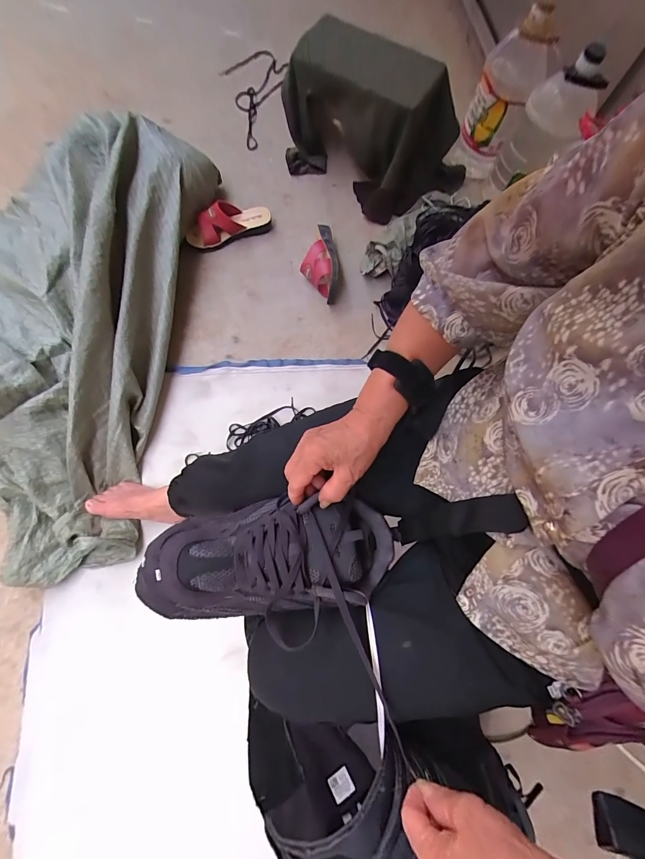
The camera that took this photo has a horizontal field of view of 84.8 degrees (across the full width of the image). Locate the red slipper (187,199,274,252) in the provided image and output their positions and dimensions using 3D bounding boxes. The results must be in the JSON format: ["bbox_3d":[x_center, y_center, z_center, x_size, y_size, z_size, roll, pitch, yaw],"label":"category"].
[{"bbox_3d":[-0.256,-0.557,0.958,0.235,0.081,0.083,-22,75,-7],"label":"red slipper"}]

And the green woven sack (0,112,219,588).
[{"bbox_3d":[-0.595,-0.249,0.783,0.501,0.198,1.089,5,73,1],"label":"green woven sack"}]

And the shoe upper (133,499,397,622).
[{"bbox_3d":[-0.056,0.139,0.387,0.265,0.076,0.123,-4,73,-7],"label":"shoe upper"}]

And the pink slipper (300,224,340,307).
[{"bbox_3d":[-0.008,-0.430,0.914,0.094,0.084,0.218,-2,73,-1],"label":"pink slipper"}]

